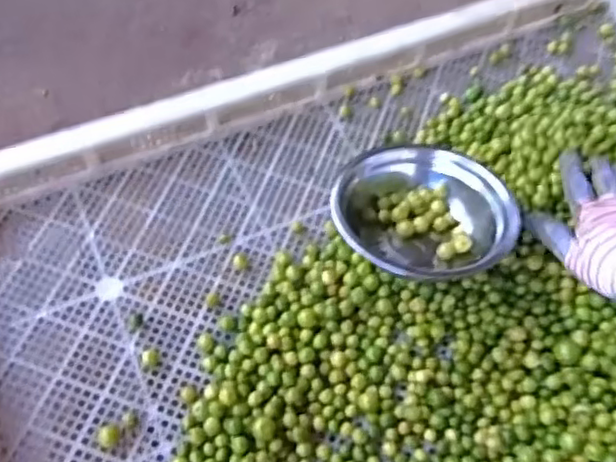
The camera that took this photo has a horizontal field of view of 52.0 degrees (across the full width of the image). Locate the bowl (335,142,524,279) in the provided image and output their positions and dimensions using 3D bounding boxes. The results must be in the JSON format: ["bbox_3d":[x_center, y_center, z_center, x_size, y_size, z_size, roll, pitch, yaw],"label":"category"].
[{"bbox_3d":[0.096,-0.010,0.538,0.142,0.079,0.119,-16,60,-9],"label":"bowl"}]

